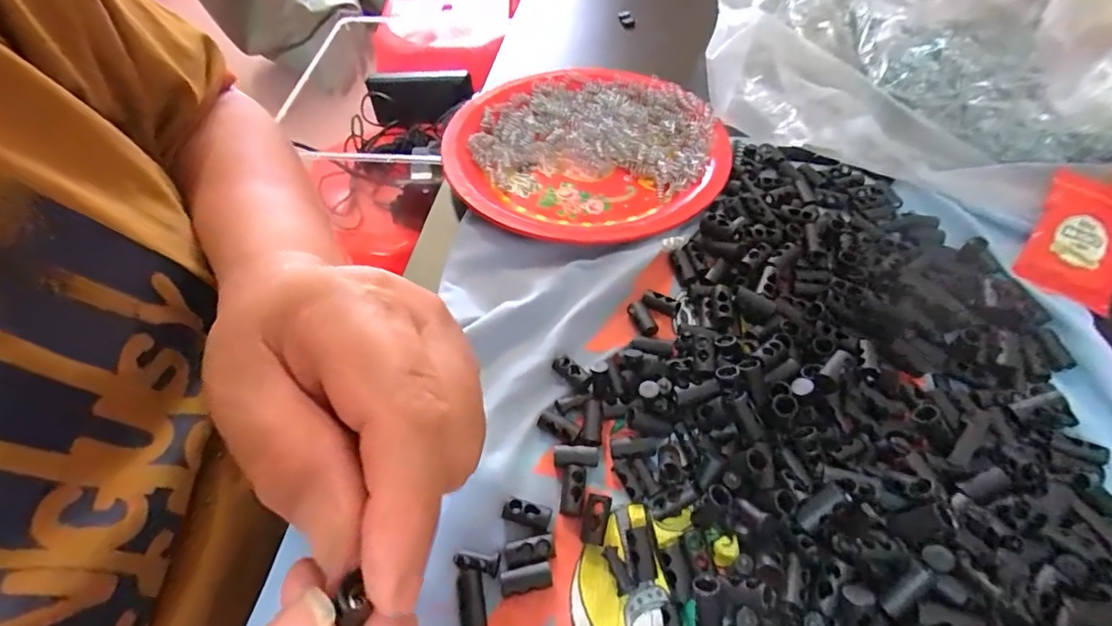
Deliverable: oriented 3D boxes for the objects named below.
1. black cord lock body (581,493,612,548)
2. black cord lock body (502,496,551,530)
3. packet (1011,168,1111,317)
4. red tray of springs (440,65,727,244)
[{"bbox_3d":[0.015,0.078,0.196,0.009,0.004,0.018,16,81,1],"label":"black cord lock body"},{"bbox_3d":[-0.011,0.076,0.198,0.018,0.006,0.008,12,56,10],"label":"black cord lock body"},{"bbox_3d":[0.261,-0.034,0.256,0.045,0.011,0.064,29,85,11],"label":"packet"},{"bbox_3d":[0.016,-0.099,0.314,0.158,0.019,0.156,-15,56,-9],"label":"red tray of springs"}]

